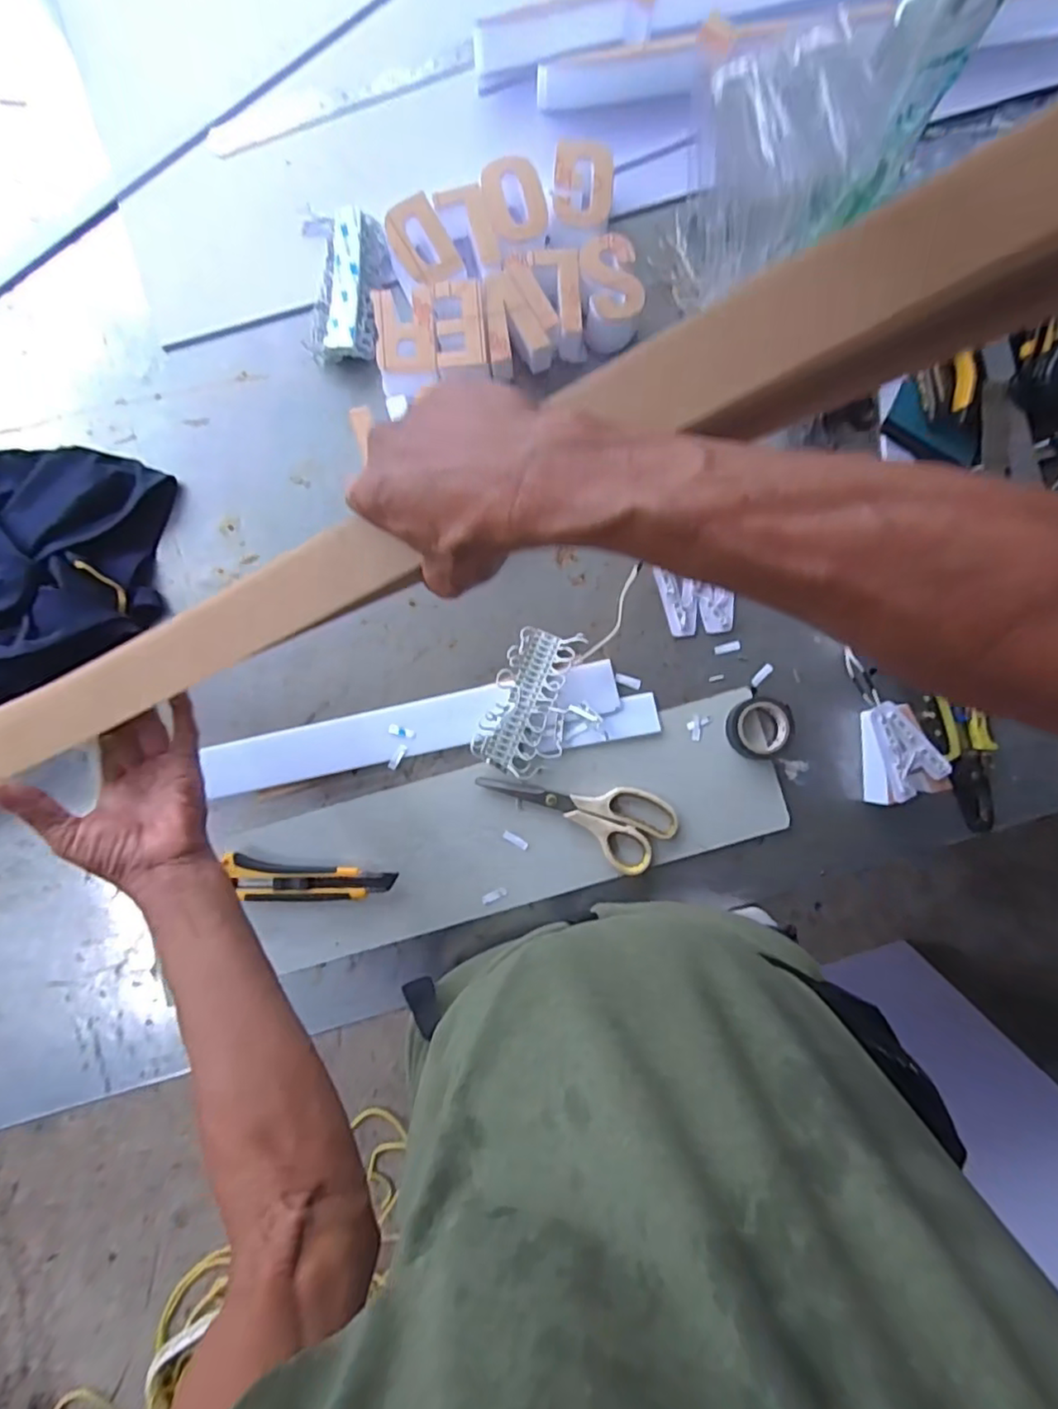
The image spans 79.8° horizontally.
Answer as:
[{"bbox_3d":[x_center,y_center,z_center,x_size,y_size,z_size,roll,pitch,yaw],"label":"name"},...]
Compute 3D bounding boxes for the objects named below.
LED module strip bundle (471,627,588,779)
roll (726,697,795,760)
[{"bbox_3d":[0.004,-0.002,0.596,0.074,0.025,0.138,22,86,2],"label":"LED module strip bundle"},{"bbox_3d":[0.221,0.023,0.604,0.063,0.020,0.058,0,86,0],"label":"roll"}]

